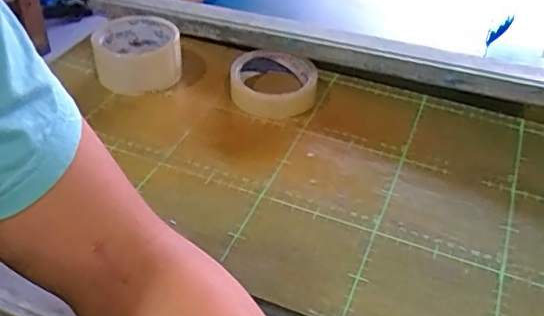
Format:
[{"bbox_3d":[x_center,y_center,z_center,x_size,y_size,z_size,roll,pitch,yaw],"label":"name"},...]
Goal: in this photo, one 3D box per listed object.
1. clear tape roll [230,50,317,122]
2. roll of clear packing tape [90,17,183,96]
[{"bbox_3d":[0.003,-0.082,0.606,0.091,0.031,0.096,2,41,-2],"label":"clear tape roll"},{"bbox_3d":[-0.145,-0.112,0.621,0.088,0.051,0.087,-4,41,-8],"label":"roll of clear packing tape"}]

